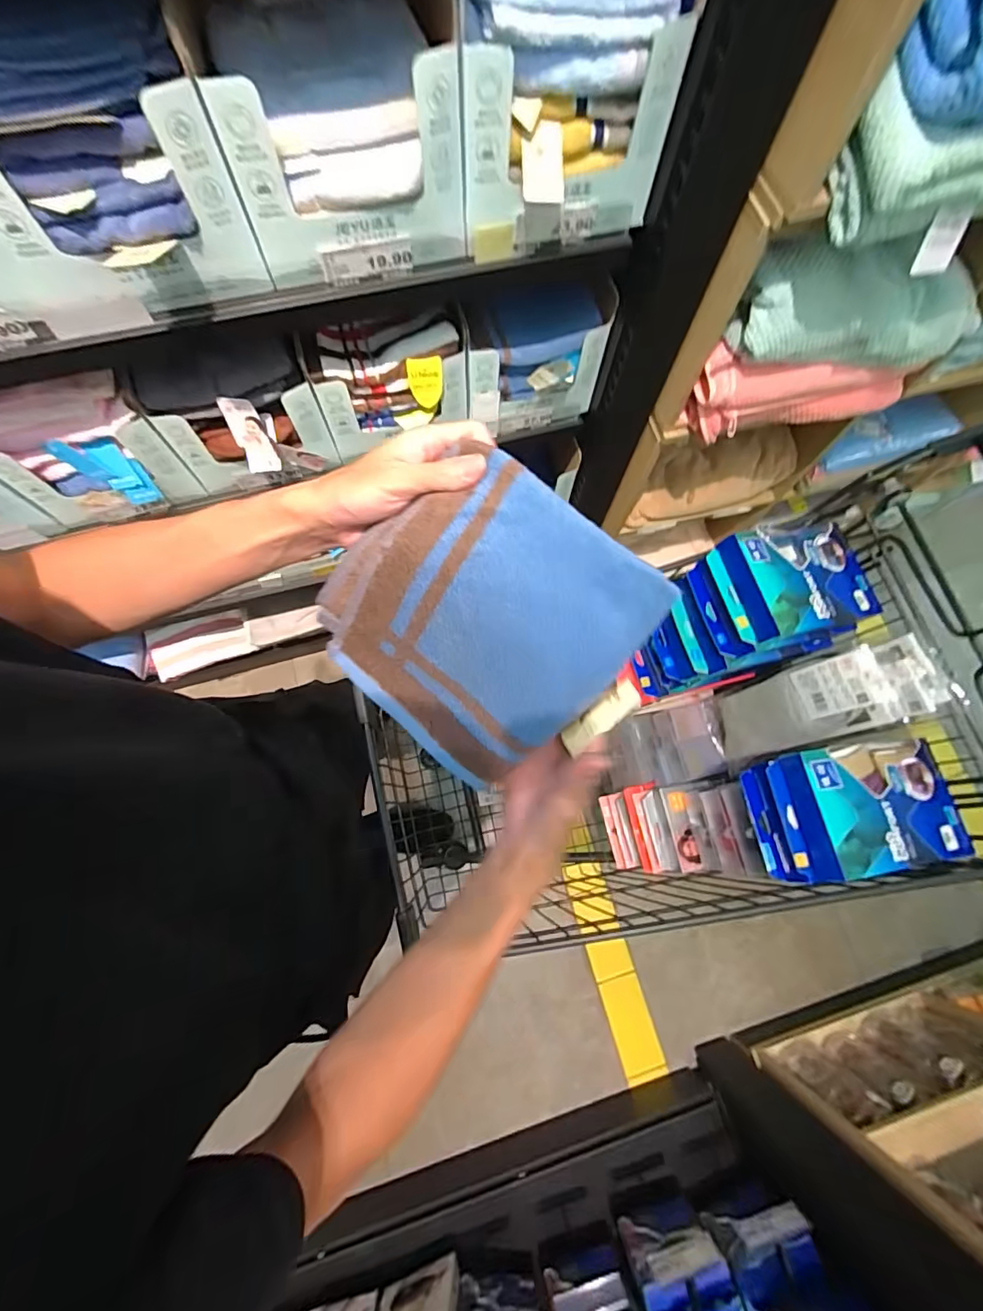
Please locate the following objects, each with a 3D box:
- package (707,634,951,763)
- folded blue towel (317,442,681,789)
[{"bbox_3d":[0.419,0.069,0.668,0.039,0.278,0.098,-2,68,-41],"label":"package"},{"bbox_3d":[-0.013,-0.020,0.318,0.174,0.029,0.181,40,111,2],"label":"folded blue towel"}]

